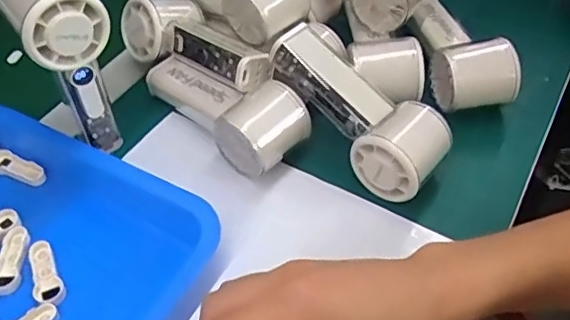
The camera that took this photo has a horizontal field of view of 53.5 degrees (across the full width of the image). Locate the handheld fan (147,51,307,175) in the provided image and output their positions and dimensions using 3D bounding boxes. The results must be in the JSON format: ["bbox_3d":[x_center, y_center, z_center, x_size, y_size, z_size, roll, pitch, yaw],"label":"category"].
[{"bbox_3d":[-0.052,-0.045,0.463,0.051,0.056,0.156,-37,57,-26],"label":"handheld fan"}]

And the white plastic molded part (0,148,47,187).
[{"bbox_3d":[-0.214,0.006,0.453,0.052,0.008,0.020,17,52,16],"label":"white plastic molded part"}]

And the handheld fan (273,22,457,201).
[{"bbox_3d":[0.054,-0.041,0.429,0.148,0.050,0.056,44,62,13],"label":"handheld fan"}]

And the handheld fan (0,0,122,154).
[{"bbox_3d":[-0.160,-0.069,0.423,0.056,0.143,0.066,-31,55,-23],"label":"handheld fan"}]

